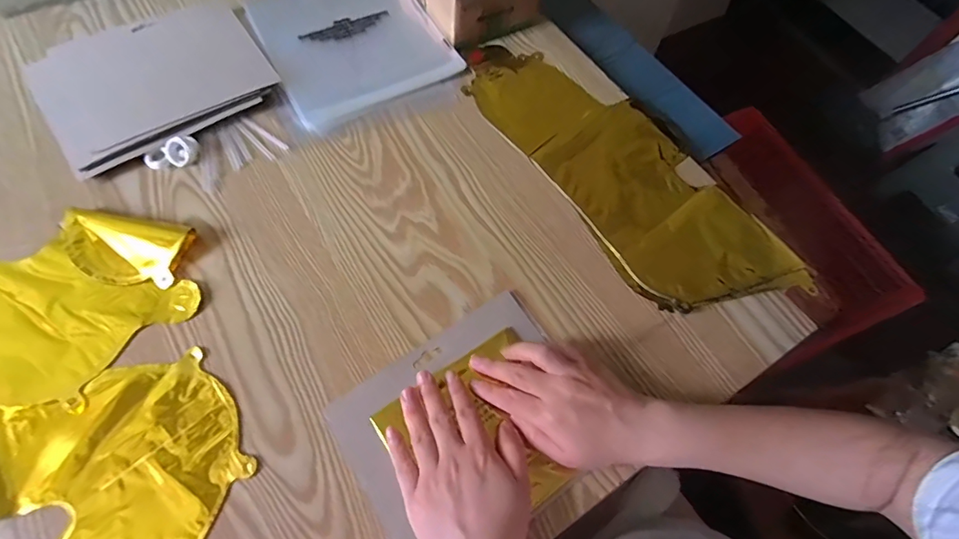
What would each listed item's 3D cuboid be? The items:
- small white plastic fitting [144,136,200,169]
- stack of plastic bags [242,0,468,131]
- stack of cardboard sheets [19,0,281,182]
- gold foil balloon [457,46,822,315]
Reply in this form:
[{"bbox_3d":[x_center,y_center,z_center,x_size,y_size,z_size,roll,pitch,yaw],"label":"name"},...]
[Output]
[{"bbox_3d":[-0.315,-0.121,0.469,0.050,0.016,0.030,-11,65,-9],"label":"small white plastic fitting"},{"bbox_3d":[-0.165,-0.299,0.572,0.201,0.014,0.253,-26,69,-15],"label":"stack of plastic bags"},{"bbox_3d":[-0.353,-0.213,0.504,0.215,0.018,0.179,-31,70,-17],"label":"stack of cardboard sheets"},{"bbox_3d":[0.159,-0.113,0.500,0.166,0.014,0.377,-30,70,-16],"label":"gold foil balloon"}]

